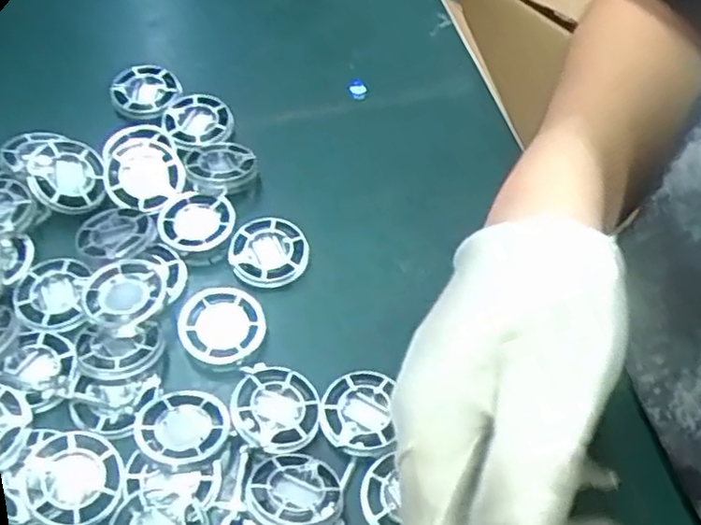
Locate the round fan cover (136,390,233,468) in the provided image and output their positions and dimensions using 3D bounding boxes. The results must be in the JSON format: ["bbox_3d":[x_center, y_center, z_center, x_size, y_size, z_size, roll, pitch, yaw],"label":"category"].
[{"bbox_3d":[-0.072,0.068,0.306,0.037,0.009,0.037,1,57,-1],"label":"round fan cover"}]

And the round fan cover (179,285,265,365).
[{"bbox_3d":[-0.060,0.029,0.338,0.038,0.007,0.038,1,57,-1],"label":"round fan cover"}]

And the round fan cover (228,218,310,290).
[{"bbox_3d":[-0.041,-0.005,0.364,0.039,0.007,0.038,1,57,-1],"label":"round fan cover"}]

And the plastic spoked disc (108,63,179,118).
[{"bbox_3d":[-0.123,-0.104,0.431,0.038,0.009,0.039,1,56,-2],"label":"plastic spoked disc"}]

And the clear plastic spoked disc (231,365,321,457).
[{"bbox_3d":[-0.032,0.063,0.314,0.037,0.006,0.040,1,57,-1],"label":"clear plastic spoked disc"}]

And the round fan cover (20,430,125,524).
[{"bbox_3d":[-0.113,0.087,0.292,0.037,0.007,0.038,1,57,-1],"label":"round fan cover"}]

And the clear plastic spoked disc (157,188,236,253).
[{"bbox_3d":[-0.080,-0.021,0.374,0.038,0.011,0.035,1,57,-1],"label":"clear plastic spoked disc"}]

